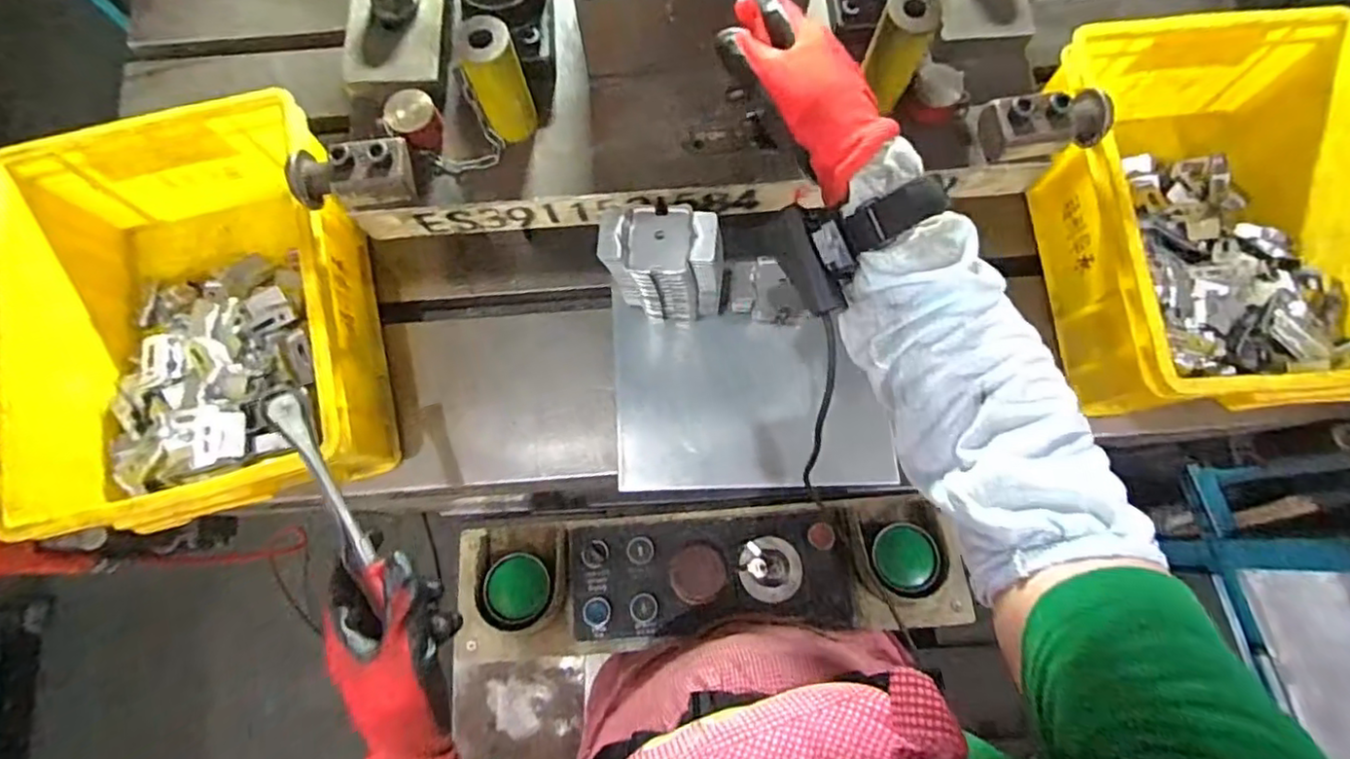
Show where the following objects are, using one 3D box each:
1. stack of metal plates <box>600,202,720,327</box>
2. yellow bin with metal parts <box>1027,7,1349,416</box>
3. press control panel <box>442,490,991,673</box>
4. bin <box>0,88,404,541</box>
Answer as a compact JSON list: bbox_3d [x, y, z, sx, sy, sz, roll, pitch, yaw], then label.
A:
[{"bbox_3d":[-0.008,-0.090,0.557,0.098,0.170,0.057,0,76,1],"label":"stack of metal plates"},{"bbox_3d":[0.498,-0.142,0.593,0.267,0.151,0.341,-3,76,1],"label":"yellow bin with metal parts"},{"bbox_3d":[0.032,0.213,0.685,0.531,0.071,0.135,-5,76,0],"label":"press control panel"},{"bbox_3d":[-0.418,-0.050,0.573,0.260,0.132,0.345,-14,76,-2],"label":"bin"}]

